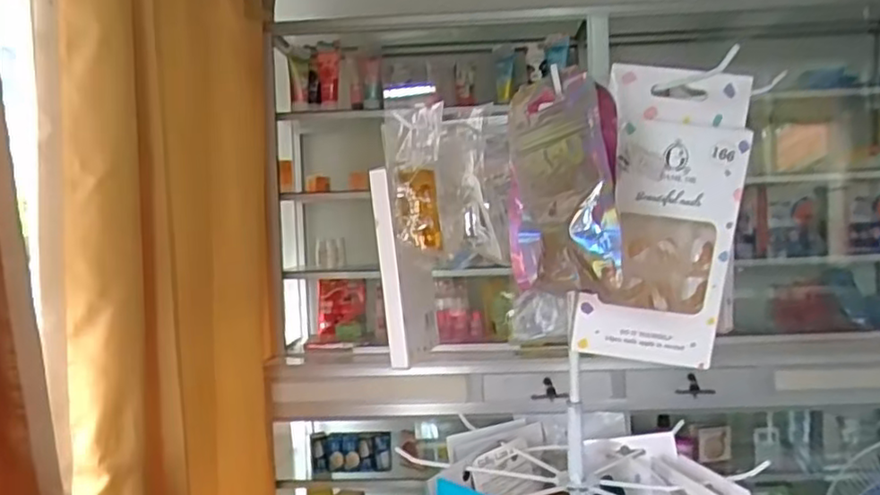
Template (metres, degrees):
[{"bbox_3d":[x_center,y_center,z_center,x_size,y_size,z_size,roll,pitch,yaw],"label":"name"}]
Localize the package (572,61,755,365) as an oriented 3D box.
[{"bbox_3d":[0.111,-0.014,0.330,0.070,0.141,0.016,6,6,7],"label":"package"}]

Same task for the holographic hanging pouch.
[{"bbox_3d":[0.055,-0.029,0.302,0.019,0.095,0.067,-5,0,-32],"label":"holographic hanging pouch"}]

